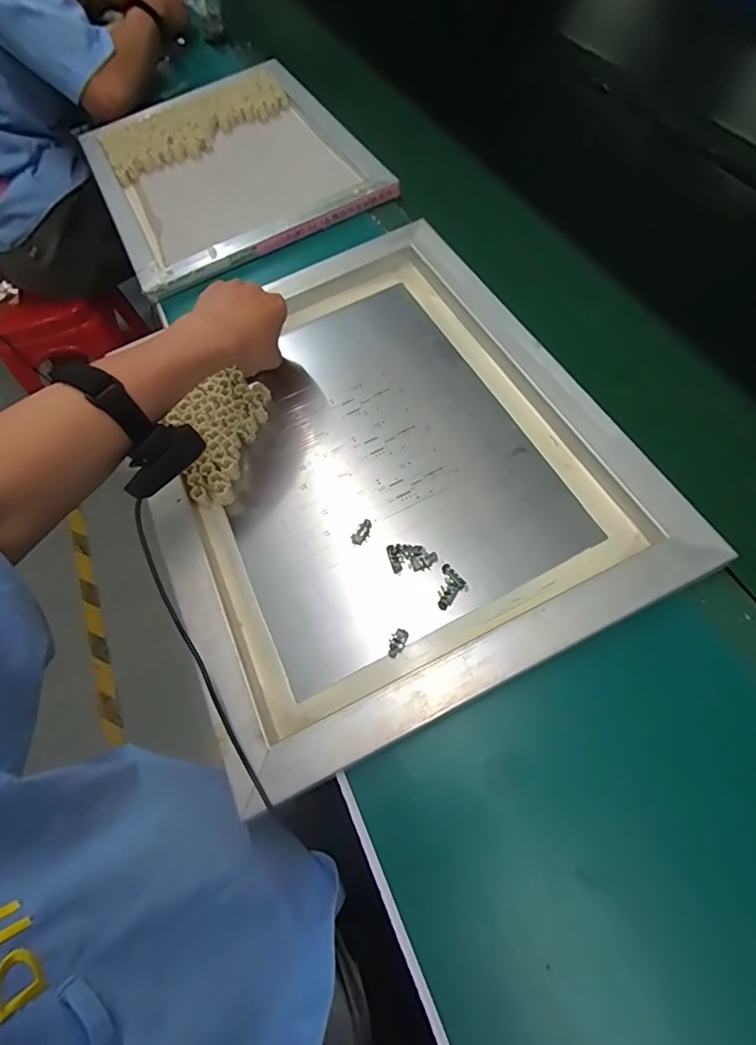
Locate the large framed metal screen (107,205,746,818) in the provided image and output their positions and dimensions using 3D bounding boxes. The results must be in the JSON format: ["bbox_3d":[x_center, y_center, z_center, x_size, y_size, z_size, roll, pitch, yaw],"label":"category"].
[{"bbox_3d":[-0.011,-0.072,0.486,0.409,0.043,0.492,-27,60,-5],"label":"large framed metal screen"}]

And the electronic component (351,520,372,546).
[{"bbox_3d":[-0.014,0.009,0.457,0.012,0.004,0.025,29,83,14],"label":"electronic component"}]

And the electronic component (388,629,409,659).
[{"bbox_3d":[0.016,0.098,0.404,0.013,0.007,0.024,18,66,15],"label":"electronic component"}]

